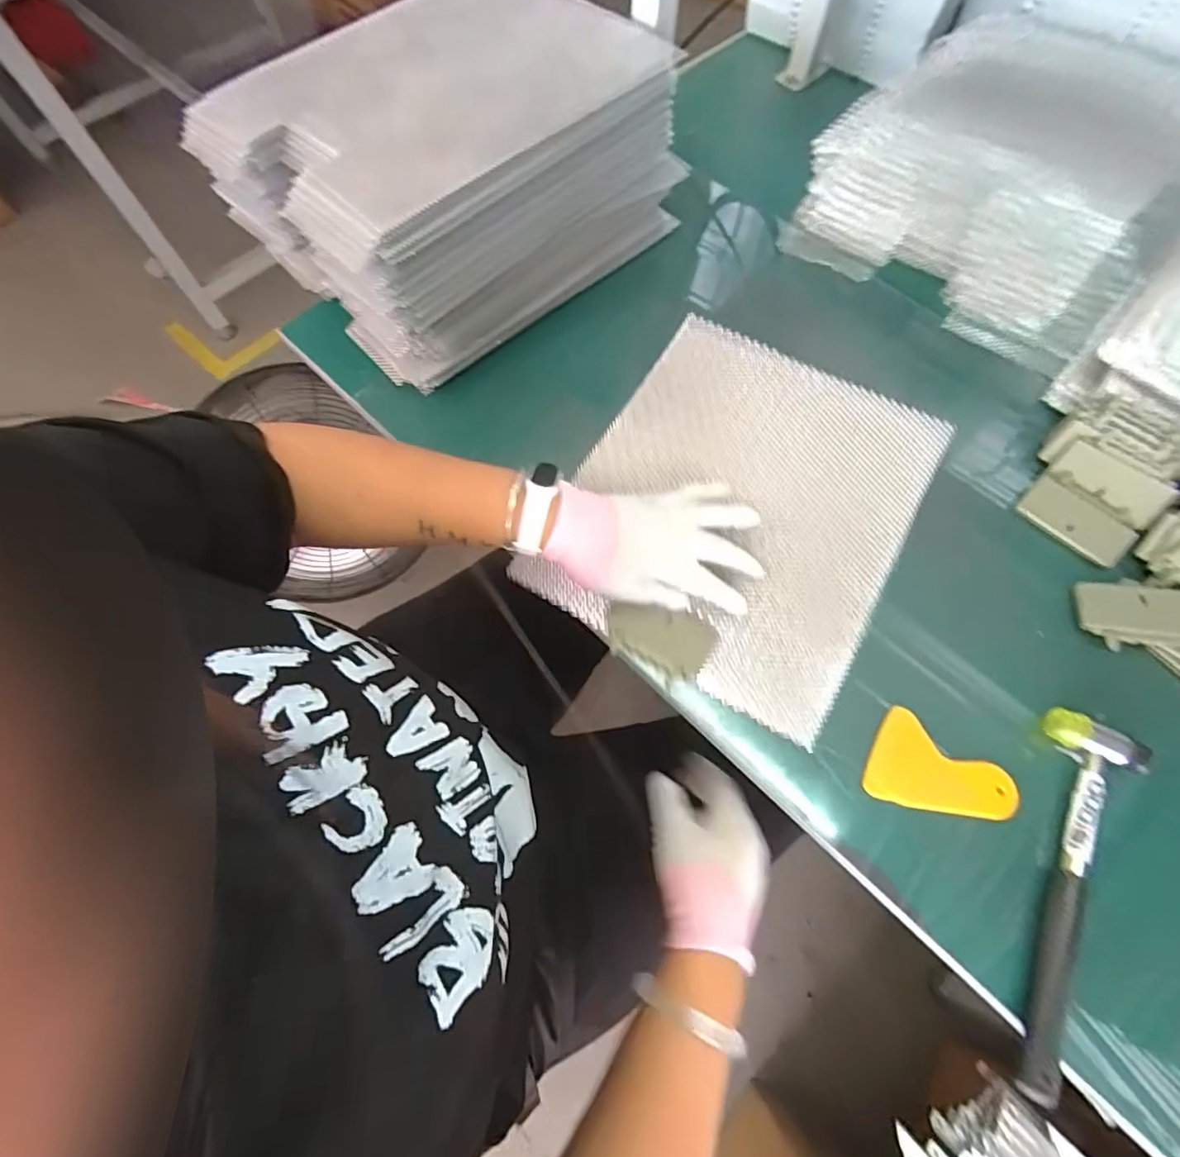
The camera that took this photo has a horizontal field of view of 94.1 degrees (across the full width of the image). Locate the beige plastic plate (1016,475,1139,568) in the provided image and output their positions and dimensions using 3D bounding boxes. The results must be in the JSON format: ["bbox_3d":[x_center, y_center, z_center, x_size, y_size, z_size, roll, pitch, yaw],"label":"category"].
[{"bbox_3d":[0.424,-0.050,0.480,0.085,0.006,0.038,46,105,22],"label":"beige plastic plate"}]

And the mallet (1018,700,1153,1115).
[{"bbox_3d":[0.325,0.212,0.372,0.057,0.029,0.242,23,69,9],"label":"mallet"}]

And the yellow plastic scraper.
[{"bbox_3d":[0.259,0.147,0.406,0.100,0.004,0.068,25,70,10],"label":"yellow plastic scraper"}]

